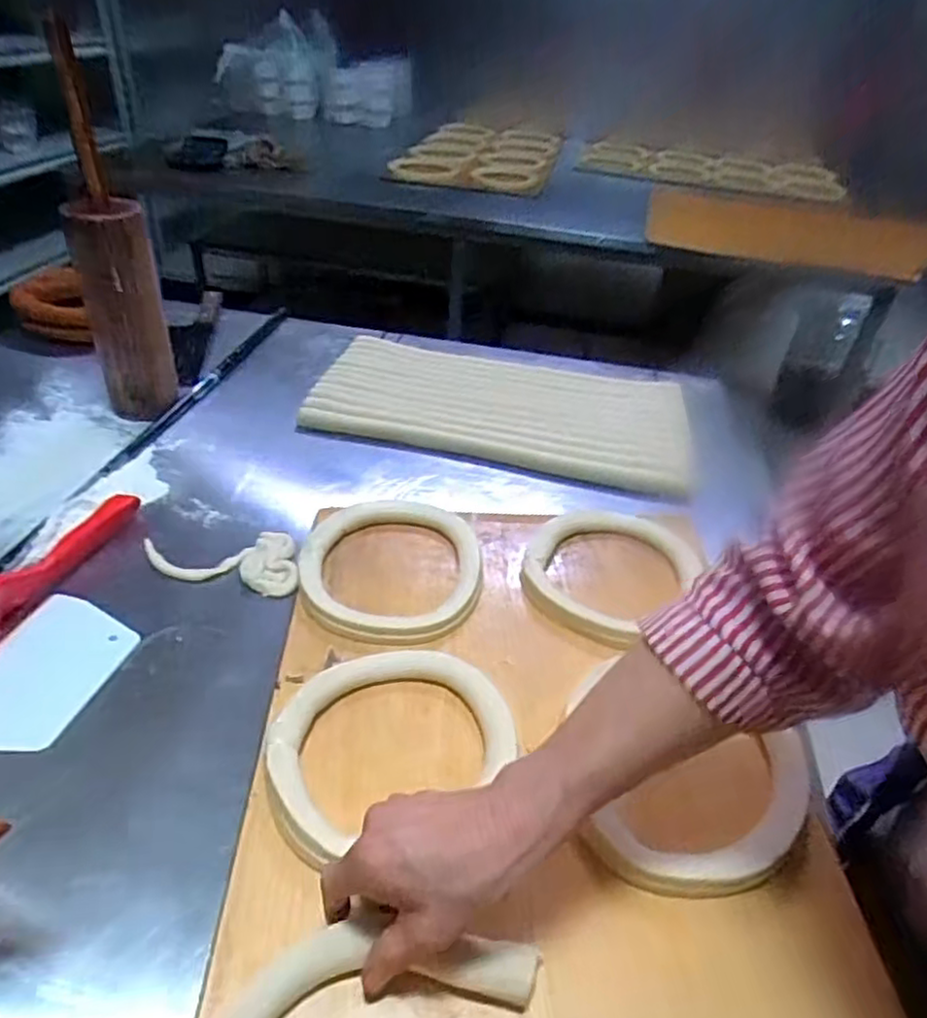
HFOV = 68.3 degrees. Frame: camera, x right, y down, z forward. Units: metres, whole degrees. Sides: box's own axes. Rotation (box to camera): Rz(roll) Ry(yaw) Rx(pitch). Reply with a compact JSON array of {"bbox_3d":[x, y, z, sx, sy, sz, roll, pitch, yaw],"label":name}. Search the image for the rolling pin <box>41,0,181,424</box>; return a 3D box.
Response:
[{"bbox_3d":[-0.382,-0.283,0.735,0.080,0.374,0.089,-13,42,-20],"label":"rolling pin"}]

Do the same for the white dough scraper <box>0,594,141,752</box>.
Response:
[{"bbox_3d":[-0.330,0.129,0.533,0.091,0.009,0.147,19,38,1],"label":"white dough scraper"}]

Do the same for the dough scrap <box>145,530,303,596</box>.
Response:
[{"bbox_3d":[-0.226,0.053,0.635,0.141,0.012,0.078,-4,39,-9],"label":"dough scrap"}]

